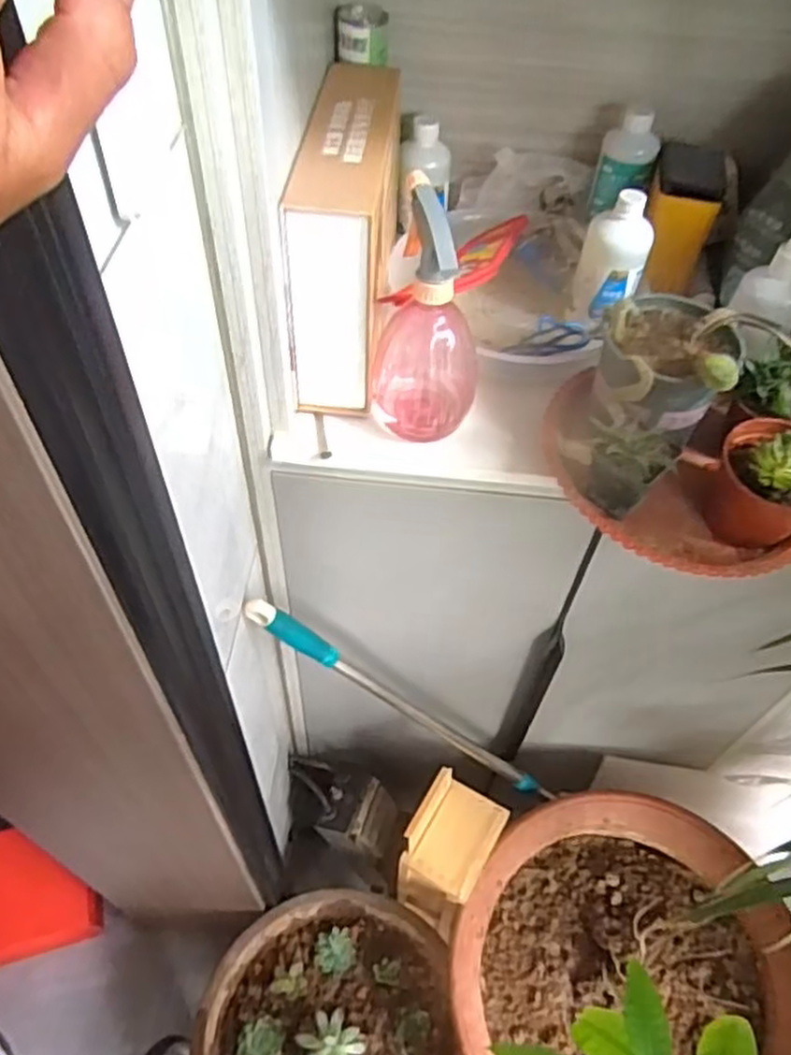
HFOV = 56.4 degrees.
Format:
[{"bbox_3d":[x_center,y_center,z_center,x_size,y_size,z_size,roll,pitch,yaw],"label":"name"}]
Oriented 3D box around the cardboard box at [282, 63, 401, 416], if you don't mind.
[{"bbox_3d":[-0.038,-0.263,0.651,0.071,0.179,0.267,5,53,1],"label":"cardboard box"}]

